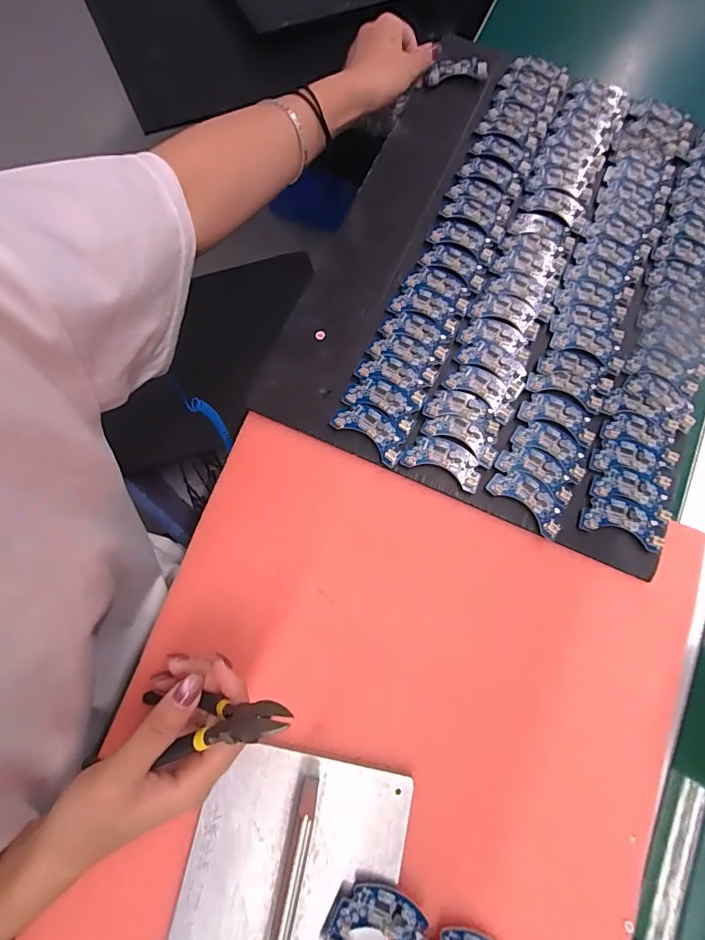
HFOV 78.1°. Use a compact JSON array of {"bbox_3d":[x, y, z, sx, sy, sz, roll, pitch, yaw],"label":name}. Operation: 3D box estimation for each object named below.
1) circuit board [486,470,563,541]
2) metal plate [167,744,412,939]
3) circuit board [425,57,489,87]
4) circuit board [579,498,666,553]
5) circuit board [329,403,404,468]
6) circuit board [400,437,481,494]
[{"bbox_3d":[0.144,0.022,0.352,0.065,0.007,0.034,41,80,8],"label":"circuit board"},{"bbox_3d":[-0.048,0.298,0.286,0.138,0.011,0.196,13,77,2],"label":"metal plate"},{"bbox_3d":[0.109,-0.424,0.460,0.064,0.010,0.025,-7,77,3],"label":"circuit board"},{"bbox_3d":[0.218,0.041,0.350,0.066,0.004,0.034,17,77,3],"label":"circuit board"},{"bbox_3d":[0.017,-0.034,0.365,0.063,0.008,0.036,37,79,8],"label":"circuit board"},{"bbox_3d":[0.076,-0.008,0.358,0.065,0.004,0.033,22,78,5],"label":"circuit board"}]

